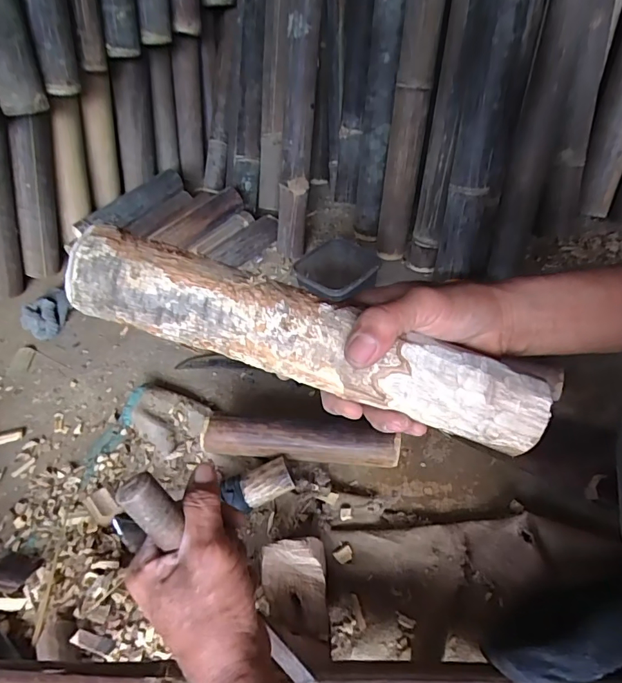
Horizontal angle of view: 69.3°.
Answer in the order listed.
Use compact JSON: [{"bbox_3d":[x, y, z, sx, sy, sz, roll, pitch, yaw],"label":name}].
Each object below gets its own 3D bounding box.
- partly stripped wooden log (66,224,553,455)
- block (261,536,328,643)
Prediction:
[{"bbox_3d":[-0.003,0.000,0.293,0.309,0.048,0.042,19,50,1],"label":"partly stripped wooden log"},{"bbox_3d":[-0.019,0.273,0.498,0.070,0.045,0.089,-5,46,3],"label":"block"}]

